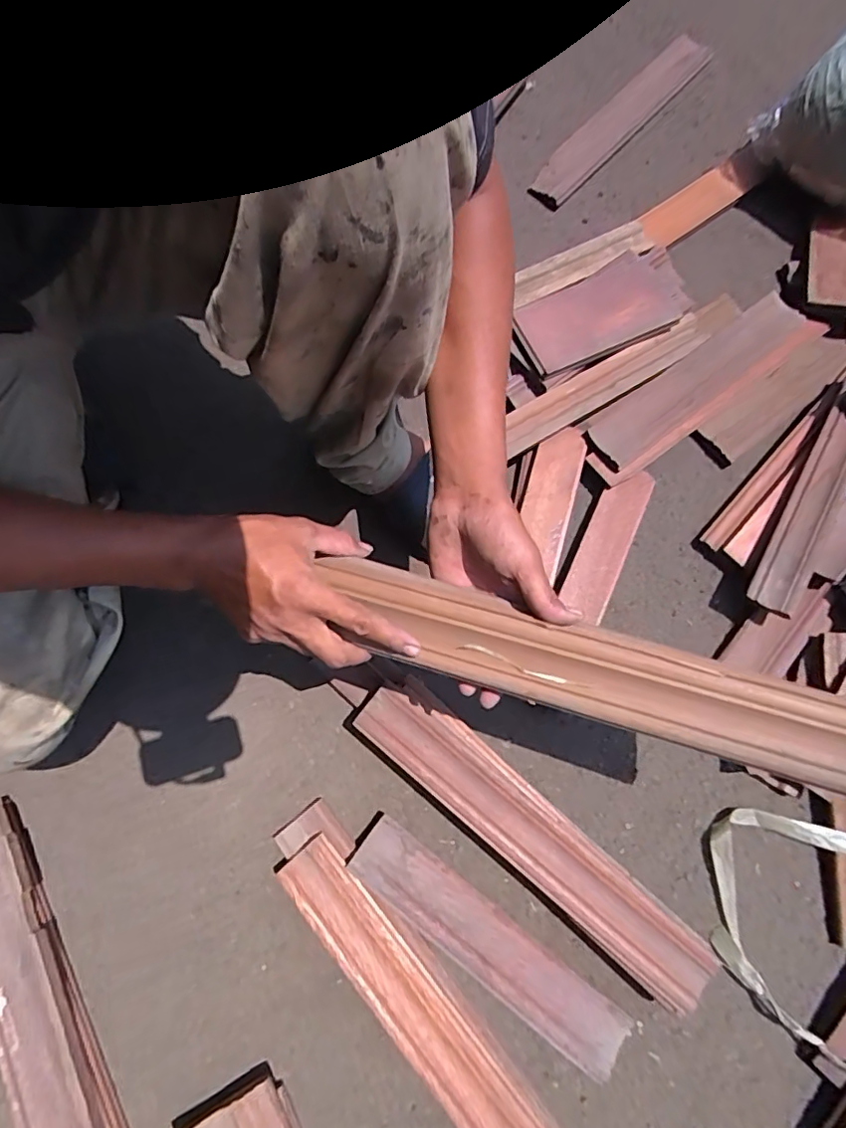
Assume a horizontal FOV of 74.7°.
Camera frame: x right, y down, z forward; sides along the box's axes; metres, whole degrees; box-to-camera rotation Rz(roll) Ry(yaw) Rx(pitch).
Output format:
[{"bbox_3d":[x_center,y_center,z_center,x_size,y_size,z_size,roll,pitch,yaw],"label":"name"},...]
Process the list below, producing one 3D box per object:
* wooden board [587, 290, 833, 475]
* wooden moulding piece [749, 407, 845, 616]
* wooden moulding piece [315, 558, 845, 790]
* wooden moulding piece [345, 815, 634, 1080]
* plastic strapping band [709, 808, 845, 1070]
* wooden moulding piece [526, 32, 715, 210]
[{"bbox_3d":[0.359,-0.235,0.698,0.349,0.020,0.082,-37,79,-11],"label":"wooden board"},{"bbox_3d":[0.449,-0.064,0.639,0.049,0.031,0.271,34,76,7],"label":"wooden moulding piece"},{"bbox_3d":[0.126,0.077,0.400,0.415,0.033,0.073,17,75,12],"label":"wooden moulding piece"},{"bbox_3d":[0.062,0.374,0.545,0.305,0.012,0.063,38,68,5],"label":"wooden moulding piece"},{"bbox_3d":[0.429,0.385,0.530,0.338,0.067,0.191,40,77,9],"label":"plastic strapping band"},{"bbox_3d":[0.309,-0.689,0.851,0.063,0.016,0.401,40,77,9],"label":"wooden moulding piece"}]

